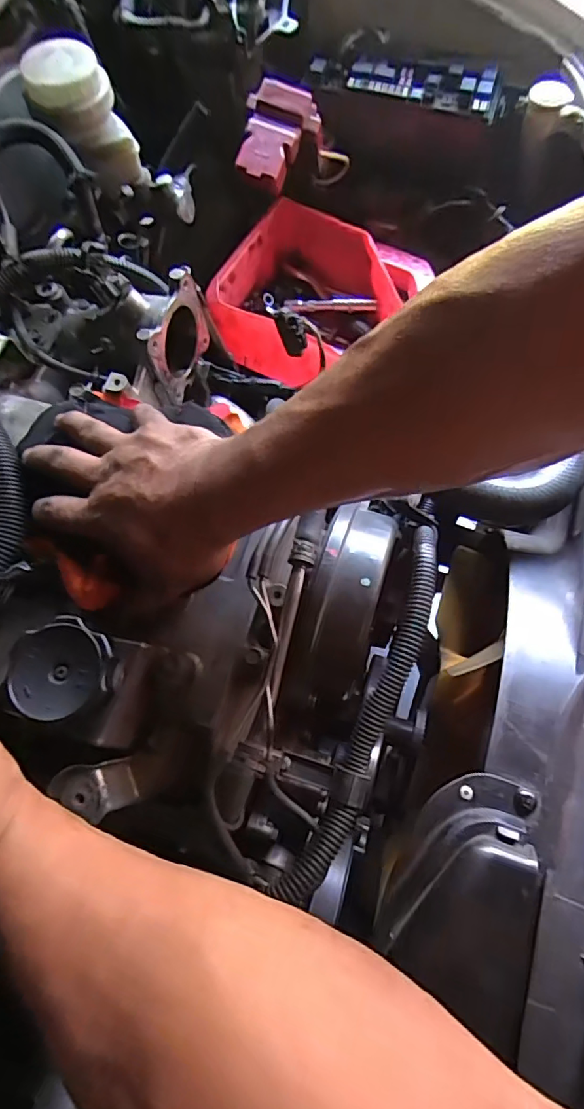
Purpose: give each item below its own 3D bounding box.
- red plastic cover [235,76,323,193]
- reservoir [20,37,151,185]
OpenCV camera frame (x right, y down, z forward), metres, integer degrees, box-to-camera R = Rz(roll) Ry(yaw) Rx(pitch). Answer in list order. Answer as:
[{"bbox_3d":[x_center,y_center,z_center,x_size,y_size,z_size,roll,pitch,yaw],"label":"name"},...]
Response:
[{"bbox_3d":[-0.016,-0.438,0.539,0.080,0.040,0.094,17,71,6],"label":"red plastic cover"},{"bbox_3d":[-0.209,-0.439,0.525,0.082,0.101,0.073,-22,72,-7],"label":"reservoir"}]

